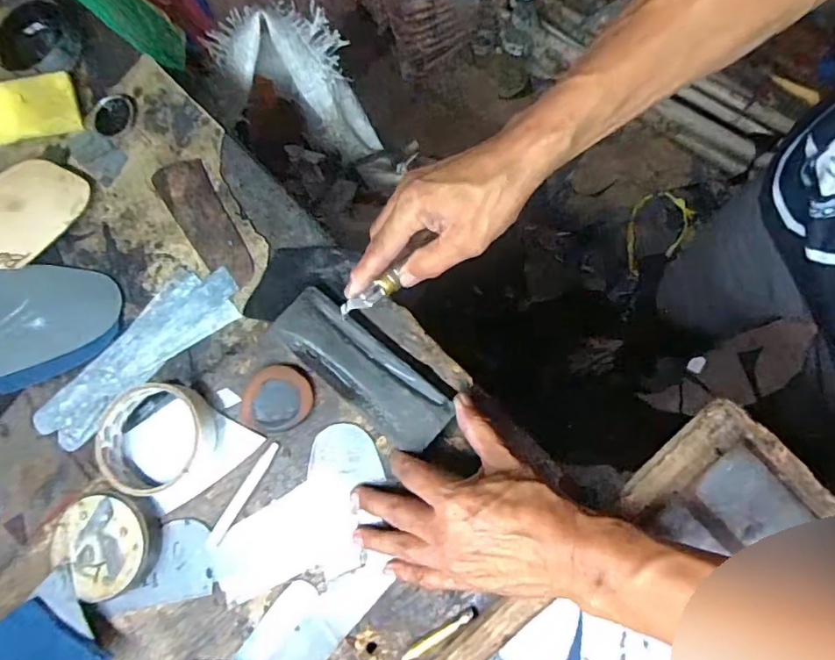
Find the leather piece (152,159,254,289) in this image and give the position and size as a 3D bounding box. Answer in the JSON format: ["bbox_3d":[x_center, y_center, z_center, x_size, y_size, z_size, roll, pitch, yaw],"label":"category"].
[{"bbox_3d":[-0.188,-0.097,0.472,0.045,0.004,0.139,-36,78,5],"label":"leather piece"}]

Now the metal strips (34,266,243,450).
[{"bbox_3d":[-0.241,0.018,0.457,0.200,0.006,0.065,-39,77,-3],"label":"metal strips"}]

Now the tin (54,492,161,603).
[{"bbox_3d":[-0.234,0.161,0.397,0.073,0.024,0.073,0,75,0],"label":"tin"}]

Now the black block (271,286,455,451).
[{"bbox_3d":[-0.044,0.030,0.404,0.148,0.020,0.053,40,79,10],"label":"black block"}]

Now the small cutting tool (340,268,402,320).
[{"bbox_3d":[-0.035,-0.026,0.402,0.054,0.010,0.012,-31,77,4],"label":"small cutting tool"}]

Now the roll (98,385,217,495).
[{"bbox_3d":[-0.204,0.082,0.412,0.087,0.034,0.075,-41,79,-10],"label":"roll"}]

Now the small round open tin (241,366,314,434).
[{"bbox_3d":[-0.109,0.052,0.410,0.055,0.012,0.049,-7,75,-2],"label":"small round open tin"}]

